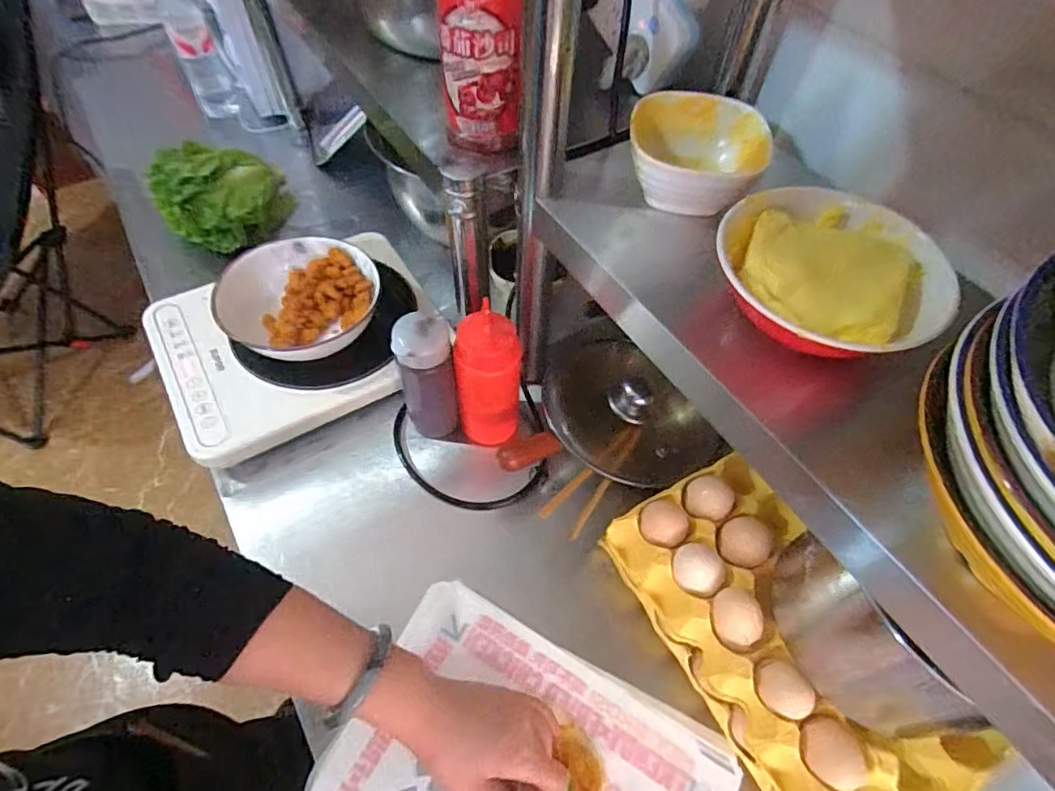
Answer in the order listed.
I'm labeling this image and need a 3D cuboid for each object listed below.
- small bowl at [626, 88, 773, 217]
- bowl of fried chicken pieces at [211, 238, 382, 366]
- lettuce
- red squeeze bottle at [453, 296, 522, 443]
[{"bbox_3d":[0.135,-0.193,0.443,0.096,0.053,0.102,2,56,-2],"label":"small bowl"},{"bbox_3d":[-0.261,-0.102,0.631,0.179,0.062,0.172,-12,58,-11],"label":"bowl of fried chicken pieces"},{"bbox_3d":[-0.443,-0.299,0.790,0.150,0.092,0.174,19,57,9],"label":"lettuce"},{"bbox_3d":[-0.039,-0.020,0.544,0.063,0.158,0.062,0,56,-3],"label":"red squeeze bottle"}]

